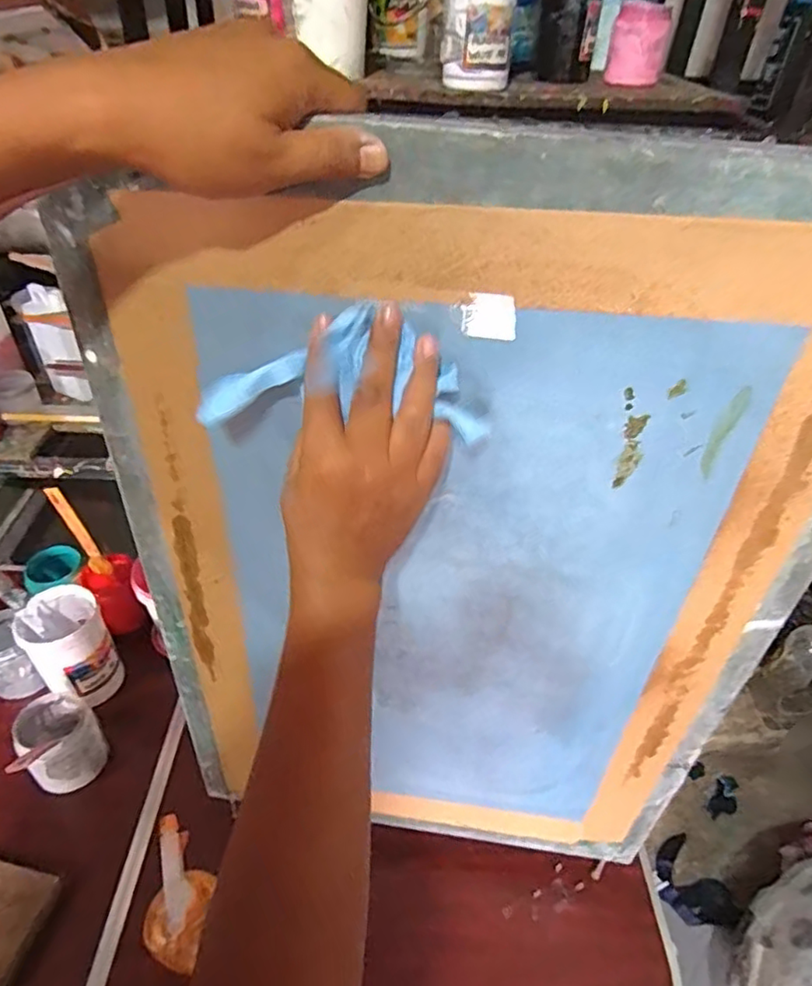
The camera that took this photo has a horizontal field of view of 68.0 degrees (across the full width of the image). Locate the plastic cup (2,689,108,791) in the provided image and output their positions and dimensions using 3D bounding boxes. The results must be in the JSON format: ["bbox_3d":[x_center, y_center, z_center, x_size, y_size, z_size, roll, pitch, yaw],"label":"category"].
[{"bbox_3d":[-0.427,0.305,0.742,0.090,0.087,0.088,2,41,-2],"label":"plastic cup"}]

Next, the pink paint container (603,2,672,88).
[{"bbox_3d":[0.346,-0.668,0.898,0.079,0.090,0.058,13,42,10],"label":"pink paint container"}]

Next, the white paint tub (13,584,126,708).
[{"bbox_3d":[-0.444,0.218,0.810,0.091,0.152,0.111,-26,49,-30],"label":"white paint tub"}]

